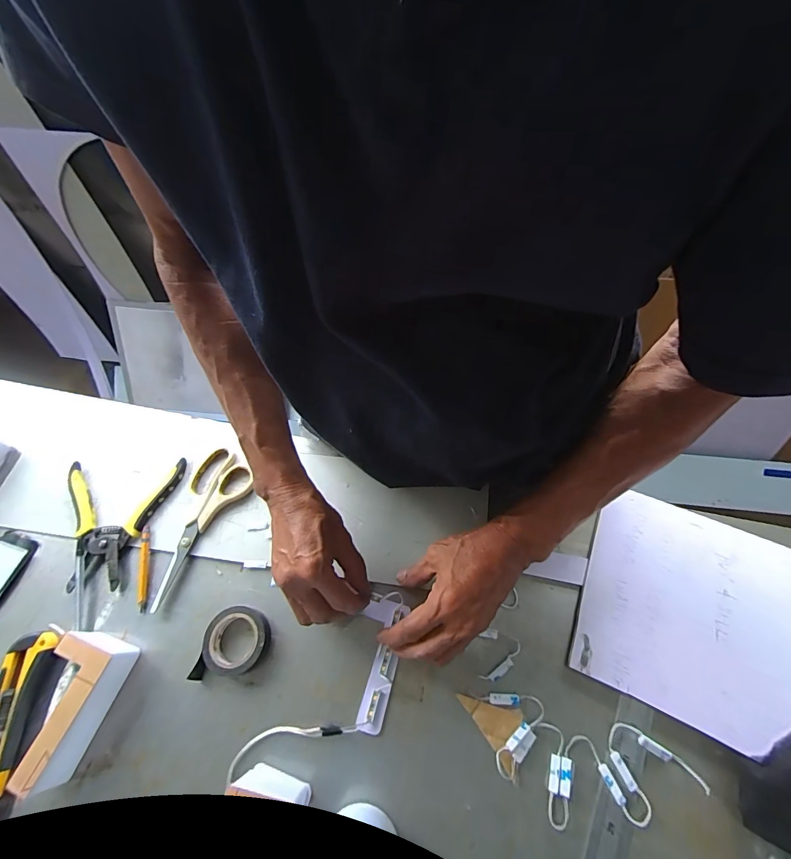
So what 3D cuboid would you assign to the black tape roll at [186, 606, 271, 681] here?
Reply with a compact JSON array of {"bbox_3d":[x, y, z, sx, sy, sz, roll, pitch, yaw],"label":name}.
[{"bbox_3d":[-0.164,0.214,0.391,0.078,0.024,0.059,-8,63,0],"label":"black tape roll"}]

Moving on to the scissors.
[{"bbox_3d":[-0.241,0.107,0.453,0.070,0.010,0.174,27,68,16],"label":"scissors"}]

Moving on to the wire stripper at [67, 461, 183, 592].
[{"bbox_3d":[-0.346,0.103,0.459,0.134,0.018,0.155,7,64,7],"label":"wire stripper"}]

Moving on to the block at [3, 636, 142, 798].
[{"bbox_3d":[-0.304,0.256,0.363,0.051,0.051,0.115,15,65,11],"label":"block"}]

